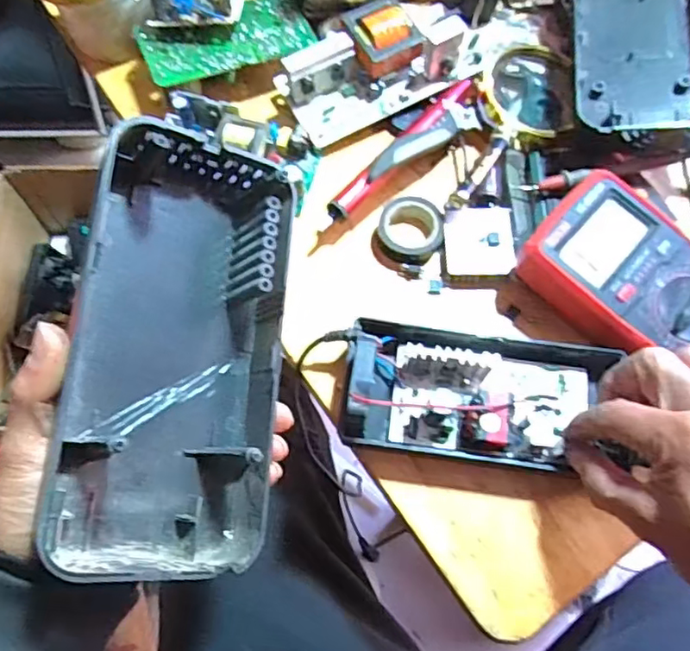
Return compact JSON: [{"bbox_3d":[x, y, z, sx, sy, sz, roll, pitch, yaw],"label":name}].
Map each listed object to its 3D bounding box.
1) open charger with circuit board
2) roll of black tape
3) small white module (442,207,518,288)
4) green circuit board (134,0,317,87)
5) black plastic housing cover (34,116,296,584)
[{"bbox_3d":[0.082,0.043,0.385,0.158,0.048,0.083,8,68,3],"label":"open charger with circuit board"},{"bbox_3d":[0.049,-0.070,0.452,0.047,0.023,0.044,0,68,0],"label":"roll of black tape"},{"bbox_3d":[0.099,-0.058,0.445,0.050,0.016,0.058,3,68,1],"label":"small white module"},{"bbox_3d":[-0.096,-0.234,0.491,0.134,0.012,0.064,-26,71,-11],"label":"green circuit board"},{"bbox_3d":[-0.079,0.010,0.302,0.099,0.045,0.210,11,75,-31],"label":"black plastic housing cover"}]

